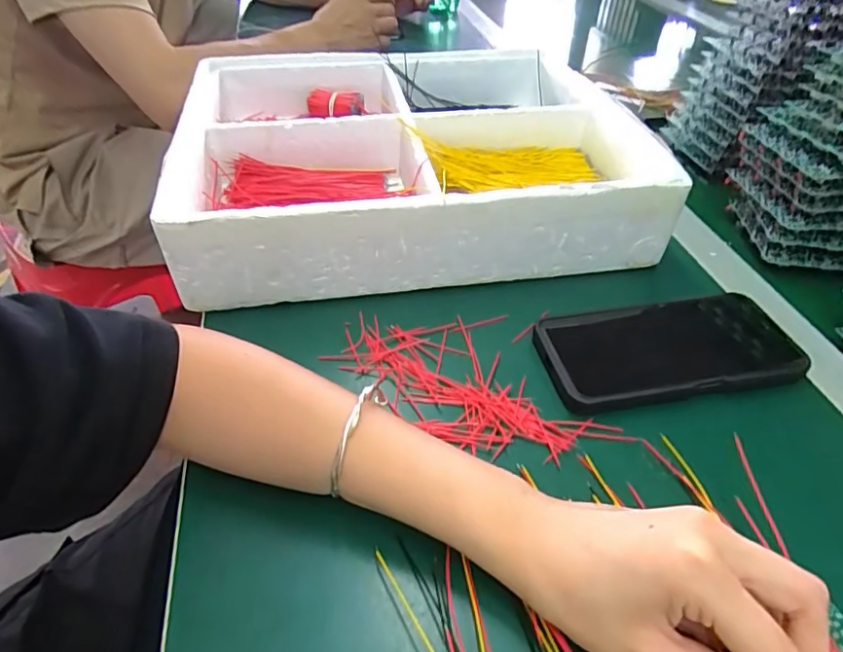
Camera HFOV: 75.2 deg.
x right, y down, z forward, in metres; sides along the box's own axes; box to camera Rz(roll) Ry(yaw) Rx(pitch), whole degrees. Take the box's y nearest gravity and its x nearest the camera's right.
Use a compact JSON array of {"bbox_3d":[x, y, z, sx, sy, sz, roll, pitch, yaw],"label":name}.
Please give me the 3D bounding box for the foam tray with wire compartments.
[{"bbox_3d":[-0.013,-0.167,0.506,0.392,0.074,0.320,-5,44,-9],"label":"foam tray with wire compartments"}]

